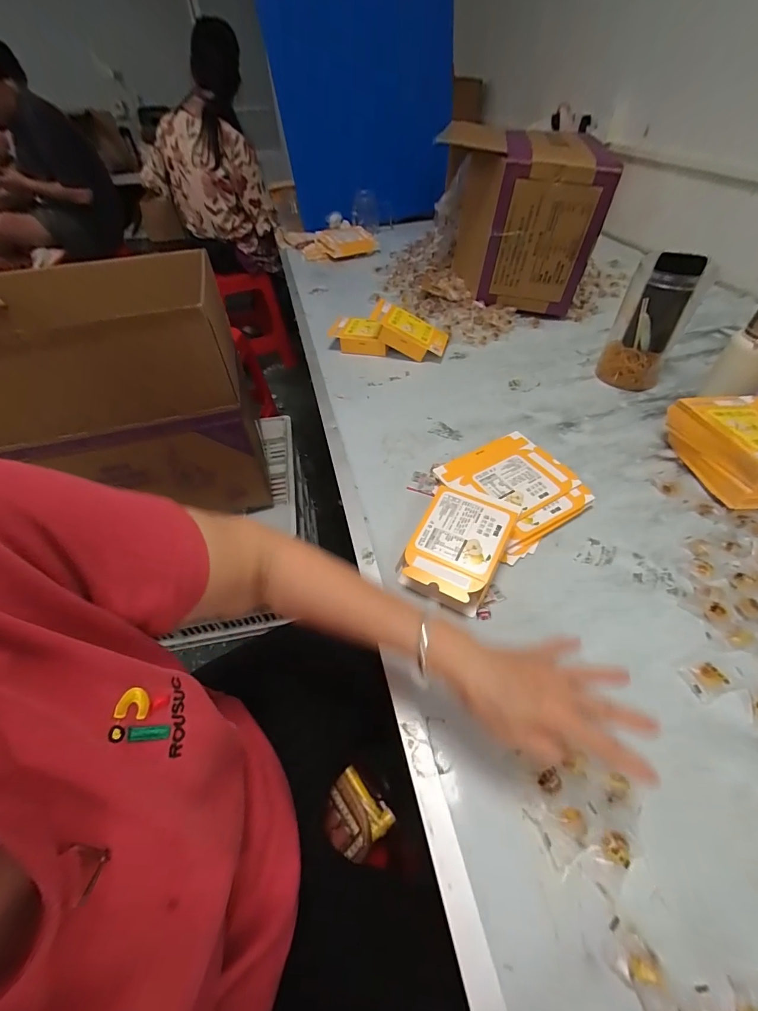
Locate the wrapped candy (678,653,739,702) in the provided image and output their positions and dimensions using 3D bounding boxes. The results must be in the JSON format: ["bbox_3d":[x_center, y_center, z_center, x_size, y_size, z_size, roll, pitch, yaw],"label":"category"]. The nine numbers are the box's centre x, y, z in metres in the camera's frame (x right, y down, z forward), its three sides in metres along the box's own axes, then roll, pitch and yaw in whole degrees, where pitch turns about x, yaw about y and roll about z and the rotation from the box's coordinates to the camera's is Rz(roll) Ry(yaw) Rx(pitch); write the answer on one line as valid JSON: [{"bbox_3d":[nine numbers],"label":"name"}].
[{"bbox_3d":[0.341,0.174,0.402,0.056,0.012,0.032,-15,49,-11],"label":"wrapped candy"}]

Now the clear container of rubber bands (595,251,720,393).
[{"bbox_3d":[0.493,-0.330,0.719,0.114,0.207,0.113,27,55,25],"label":"clear container of rubber bands"}]

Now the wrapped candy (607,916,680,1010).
[{"bbox_3d":[0.185,0.327,0.273,0.032,0.012,0.052,-28,52,-20],"label":"wrapped candy"}]

